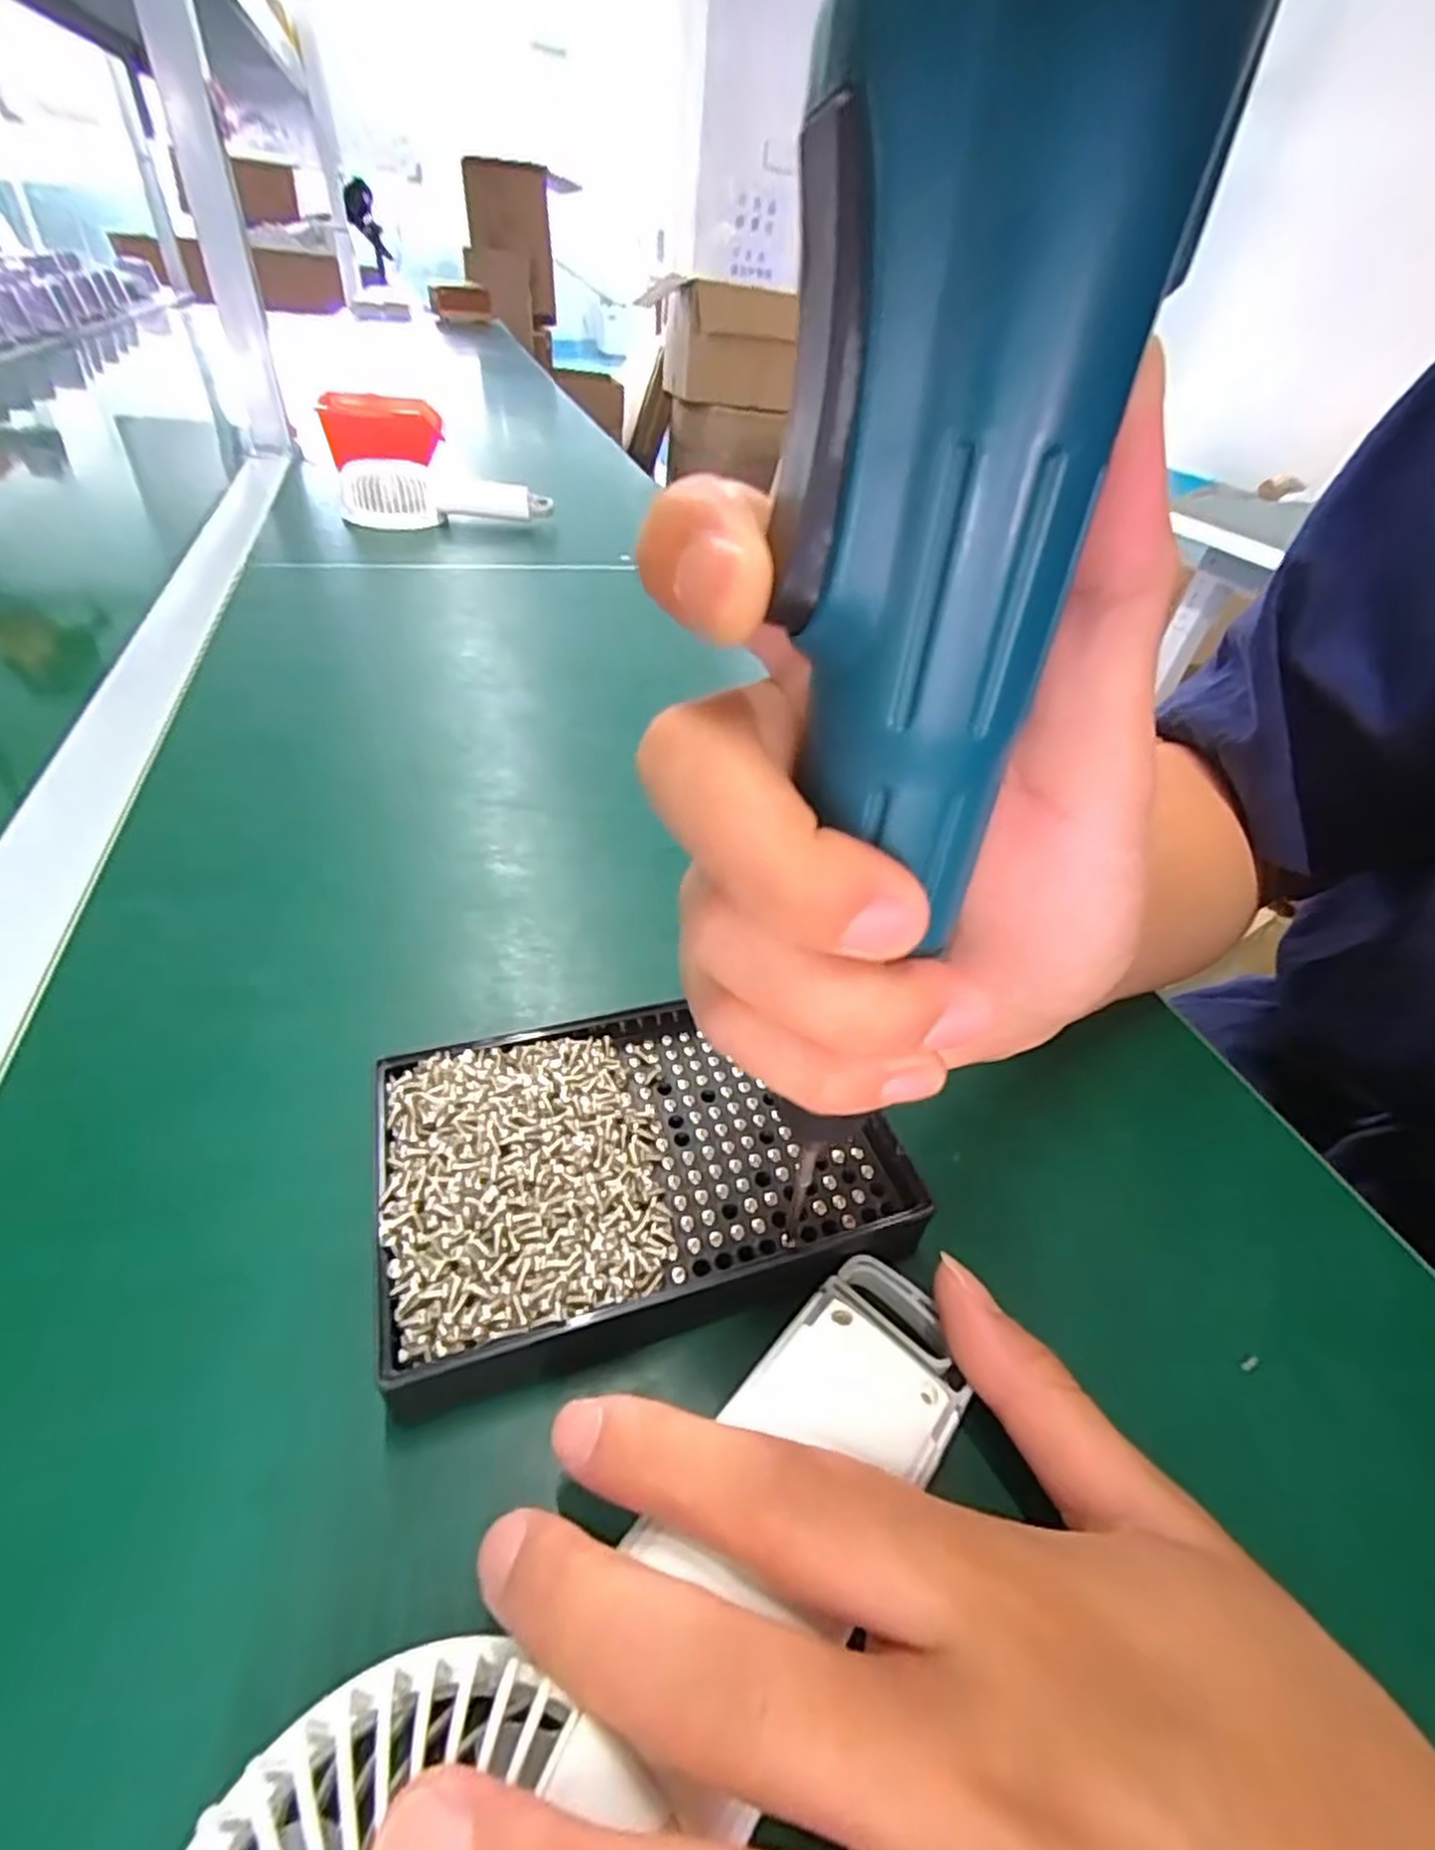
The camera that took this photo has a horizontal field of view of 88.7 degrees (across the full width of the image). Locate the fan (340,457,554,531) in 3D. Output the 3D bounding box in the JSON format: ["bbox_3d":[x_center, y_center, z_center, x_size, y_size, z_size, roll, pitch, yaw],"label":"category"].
[{"bbox_3d":[-0.245,-0.389,0.668,0.180,0.049,0.062,-10,44,-18],"label":"fan"}]

